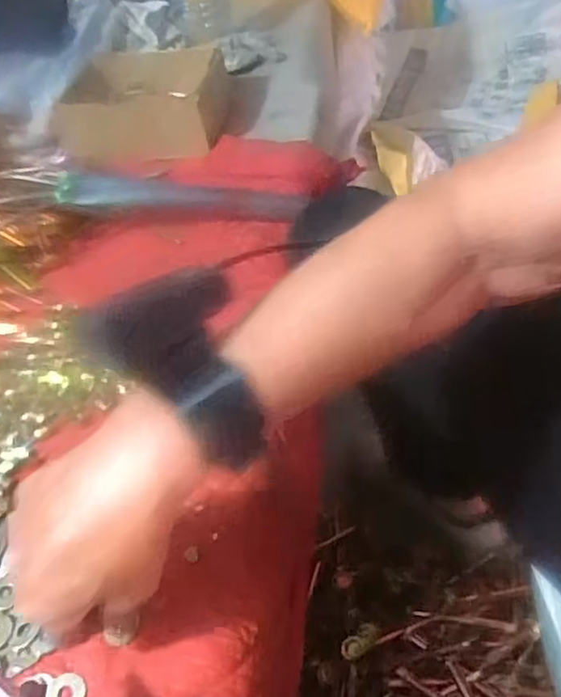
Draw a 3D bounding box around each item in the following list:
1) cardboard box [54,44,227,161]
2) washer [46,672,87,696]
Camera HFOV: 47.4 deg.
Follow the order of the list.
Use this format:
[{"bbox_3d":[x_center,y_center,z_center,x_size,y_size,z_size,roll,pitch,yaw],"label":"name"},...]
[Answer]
[{"bbox_3d":[-0.163,-0.298,0.776,0.203,0.072,0.141,-1,48,12],"label":"cardboard box"},{"bbox_3d":[-0.119,0.190,0.353,0.022,0.004,0.022,-2,49,3],"label":"washer"}]

